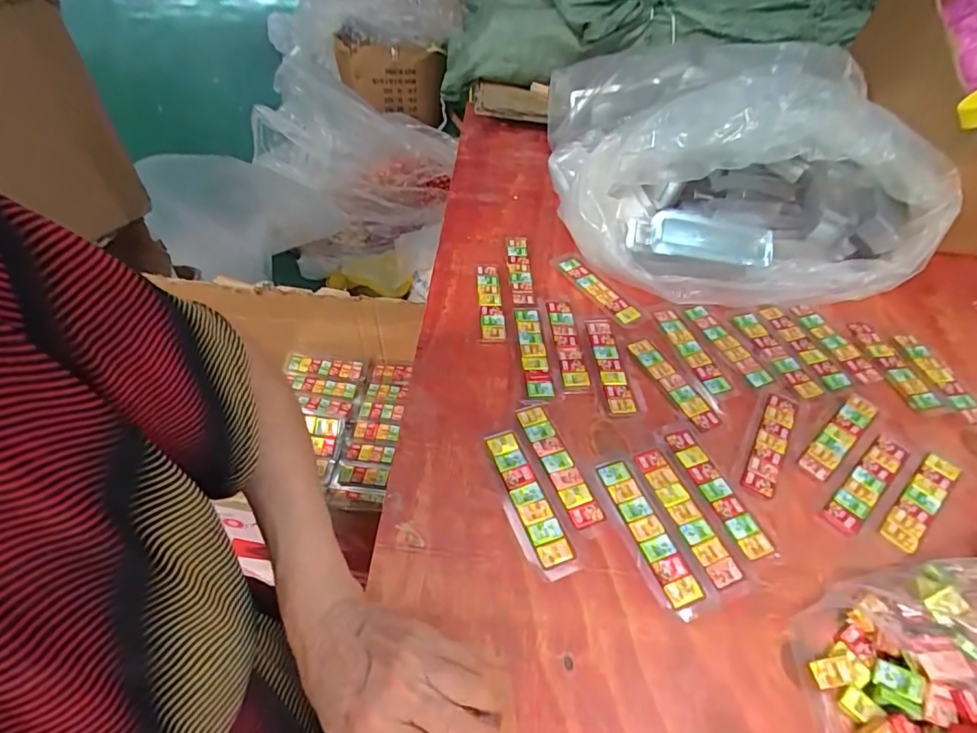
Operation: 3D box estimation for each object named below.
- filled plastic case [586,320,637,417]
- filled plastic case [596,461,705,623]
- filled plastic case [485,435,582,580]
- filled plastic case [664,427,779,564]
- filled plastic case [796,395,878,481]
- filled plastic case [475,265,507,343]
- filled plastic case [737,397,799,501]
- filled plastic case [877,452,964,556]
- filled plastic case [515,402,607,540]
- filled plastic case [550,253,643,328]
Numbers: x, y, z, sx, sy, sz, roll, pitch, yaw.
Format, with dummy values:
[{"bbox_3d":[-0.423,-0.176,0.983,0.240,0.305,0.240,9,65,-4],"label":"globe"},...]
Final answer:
[{"bbox_3d":[0.125,-0.003,0.516,0.027,0.005,0.123,-2,50,-4],"label":"filled plastic case"},{"bbox_3d":[0.127,0.132,0.401,0.030,0.005,0.127,-15,52,-15],"label":"filled plastic case"},{"bbox_3d":[0.030,0.110,0.413,0.034,0.008,0.127,-16,52,-16],"label":"filled plastic case"},{"bbox_3d":[0.197,0.103,0.430,0.034,0.004,0.125,-15,52,-15],"label":"filled plastic case"},{"bbox_3d":[0.330,0.063,0.473,0.123,0.004,0.027,-34,59,-28],"label":"filled plastic case"},{"bbox_3d":[0.002,-0.075,0.569,0.026,0.011,0.123,-1,49,-4],"label":"filled plastic case"},{"bbox_3d":[0.260,0.071,0.465,0.029,0.006,0.118,26,53,18],"label":"filled plastic case"},{"bbox_3d":[0.374,0.115,0.434,0.121,0.005,0.030,-32,58,-27],"label":"filled plastic case"},{"bbox_3d":[0.062,0.084,0.437,0.028,0.004,0.128,-15,52,-15],"label":"filled plastic case"},{"bbox_3d":[0.126,-0.092,0.590,0.033,0.005,0.130,-26,55,-23],"label":"filled plastic case"}]

